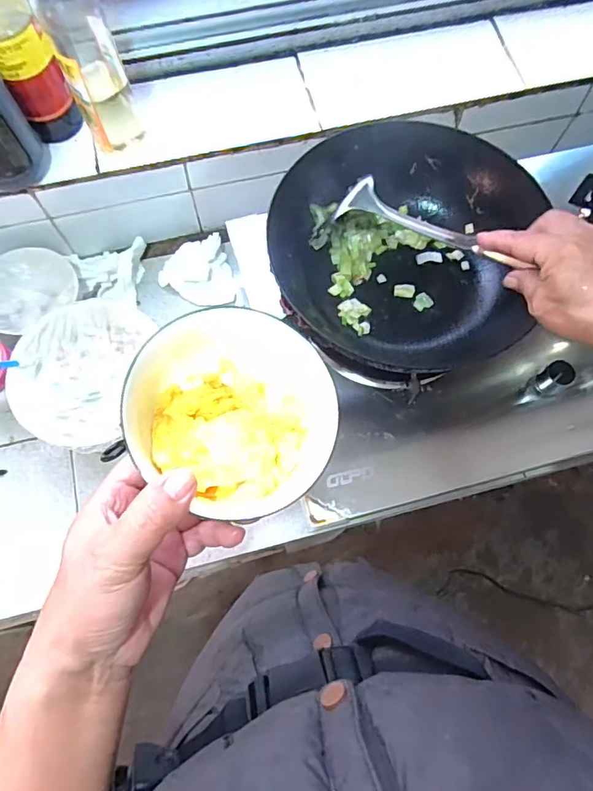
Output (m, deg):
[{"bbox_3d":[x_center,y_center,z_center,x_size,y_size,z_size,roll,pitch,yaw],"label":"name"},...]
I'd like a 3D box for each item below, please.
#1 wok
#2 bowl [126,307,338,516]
[{"bbox_3d":[0.118,-0.172,0.542,0.274,0.089,0.259,0,71,-1],"label":"wok"},{"bbox_3d":[-0.034,0.006,0.312,0.138,0.059,0.138,10,59,-17],"label":"bowl"}]

